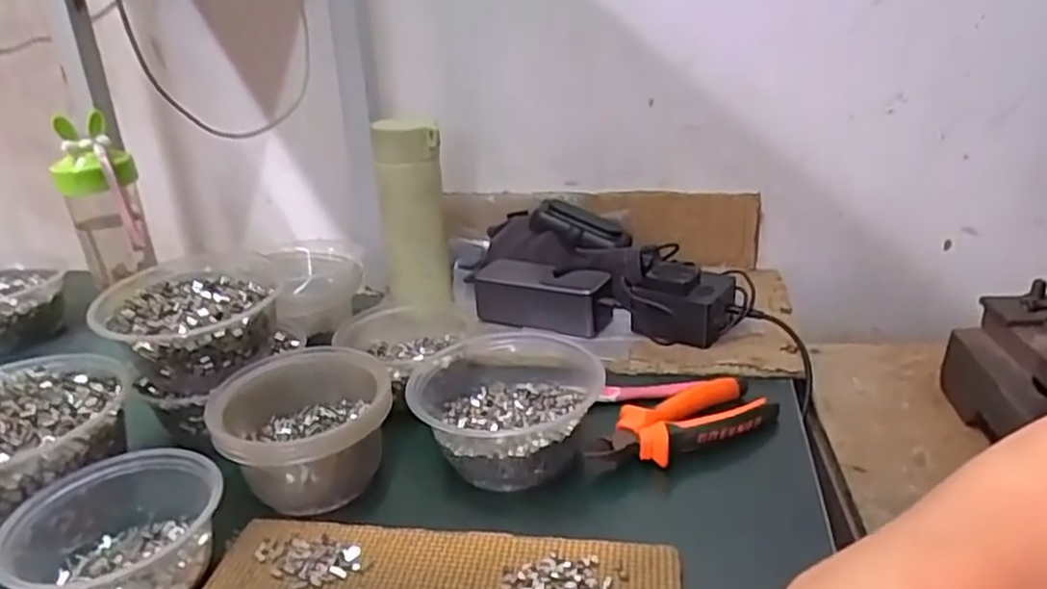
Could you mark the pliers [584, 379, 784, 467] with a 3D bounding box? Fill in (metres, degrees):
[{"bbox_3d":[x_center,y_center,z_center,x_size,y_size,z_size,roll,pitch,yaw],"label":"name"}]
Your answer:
[{"bbox_3d":[0.116,0.089,0.520,0.145,0.019,0.062,-15,26,-24],"label":"pliers"}]

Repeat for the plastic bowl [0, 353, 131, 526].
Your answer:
[{"bbox_3d":[-0.336,0.103,0.479,0.127,0.076,0.135,-3,24,1],"label":"plastic bowl"}]

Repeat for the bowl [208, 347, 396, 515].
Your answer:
[{"bbox_3d":[-0.147,0.093,0.490,0.107,0.068,0.109,-3,24,1],"label":"bowl"}]

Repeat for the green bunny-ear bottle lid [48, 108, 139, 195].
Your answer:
[{"bbox_3d":[-0.437,-0.142,0.717,0.061,0.072,0.057,-6,24,-6],"label":"green bunny-ear bottle lid"}]

